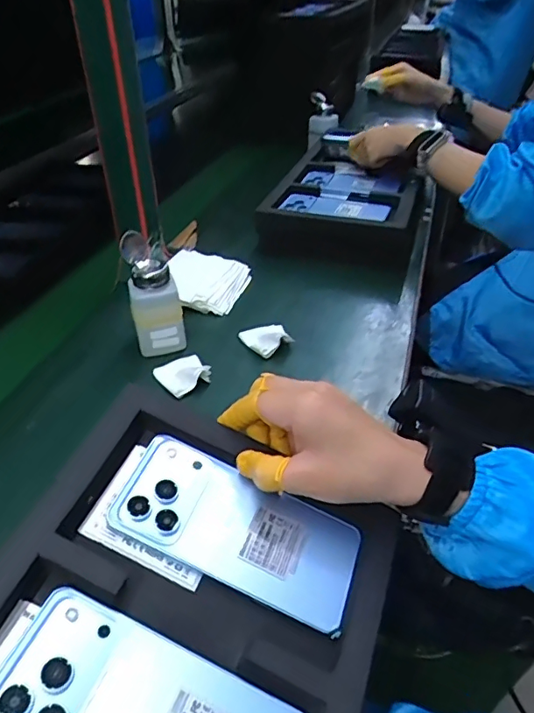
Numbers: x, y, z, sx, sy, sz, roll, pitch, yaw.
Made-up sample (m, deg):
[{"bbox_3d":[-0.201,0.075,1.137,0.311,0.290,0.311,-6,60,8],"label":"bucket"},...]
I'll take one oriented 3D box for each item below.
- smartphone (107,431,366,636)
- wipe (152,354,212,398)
[{"bbox_3d":[-0.019,0.114,0.355,0.160,0.008,0.074,26,49,3],"label":"smartphone"},{"bbox_3d":[-0.089,0.015,0.567,0.048,0.017,0.055,-27,44,-29],"label":"wipe"}]

